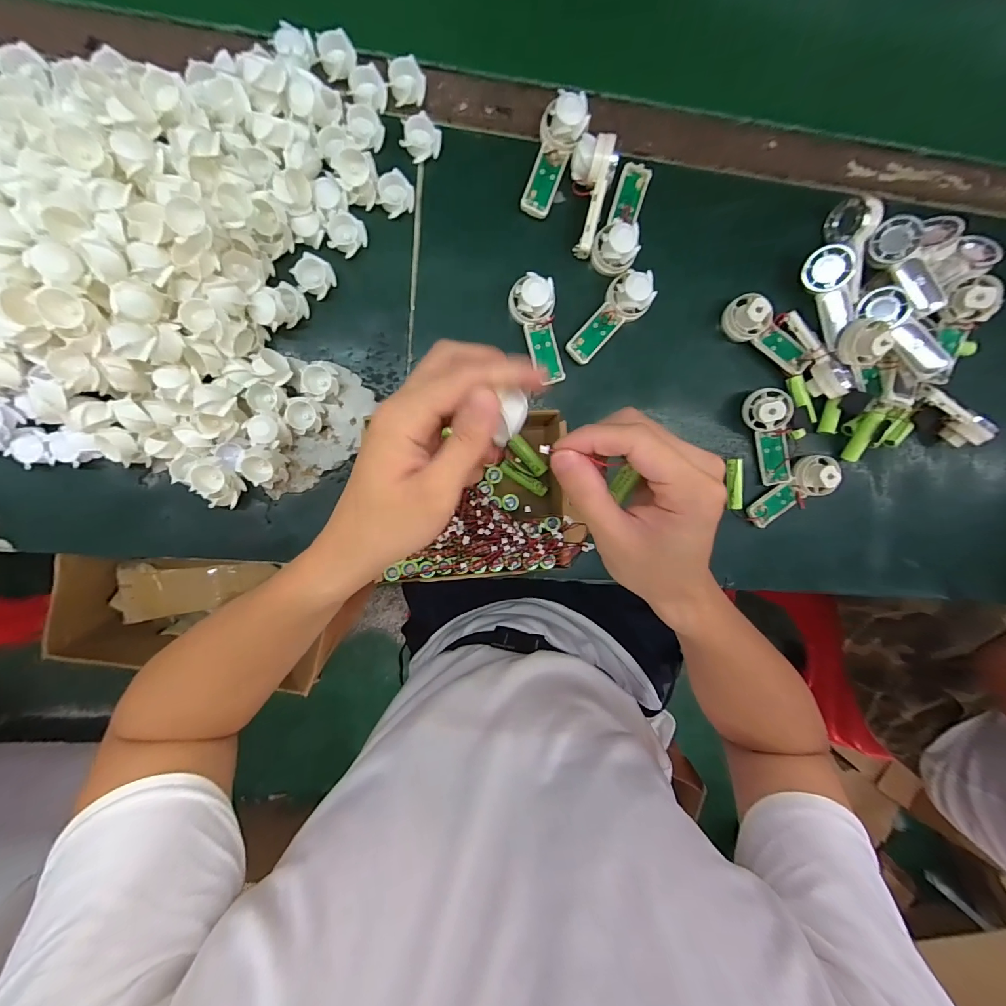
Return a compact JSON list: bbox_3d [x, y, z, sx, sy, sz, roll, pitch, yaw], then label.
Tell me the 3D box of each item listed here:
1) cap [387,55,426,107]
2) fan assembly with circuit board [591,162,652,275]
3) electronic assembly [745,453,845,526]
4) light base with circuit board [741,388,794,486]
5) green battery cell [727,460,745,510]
[{"bbox_3d":[-0.081,-0.356,0.356,0.032,0.018,0.030,-8,95,-5],"label":"cap"},{"bbox_3d":[0.111,-0.254,0.376,0.037,0.026,0.093,22,92,-7],"label":"fan assembly with circuit board"},{"bbox_3d":[0.290,-0.010,0.421,0.092,0.028,0.034,-40,99,14],"label":"electronic assembly"},{"bbox_3d":[0.266,-0.064,0.414,0.032,0.029,0.094,-15,96,-4],"label":"light base with circuit board"},{"bbox_3d":[0.230,-0.019,0.420,0.013,0.015,0.049,2,94,-6],"label":"green battery cell"}]

